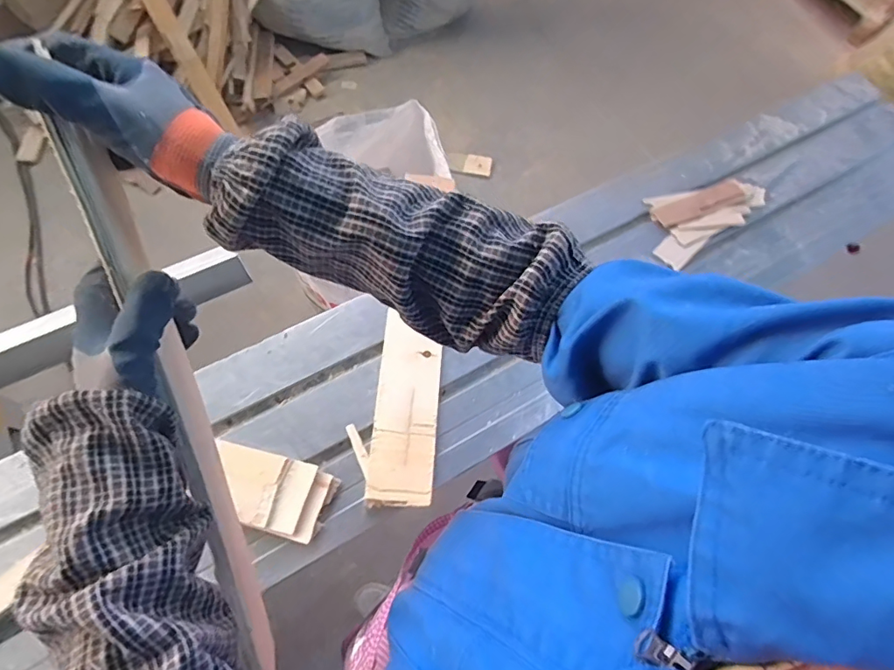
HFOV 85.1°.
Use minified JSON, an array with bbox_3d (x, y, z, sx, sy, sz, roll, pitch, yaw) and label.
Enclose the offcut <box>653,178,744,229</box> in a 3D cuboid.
[{"bbox_3d":[0.475,-0.248,0.899,0.204,0.017,0.045,-24,71,-14],"label":"offcut"}]

